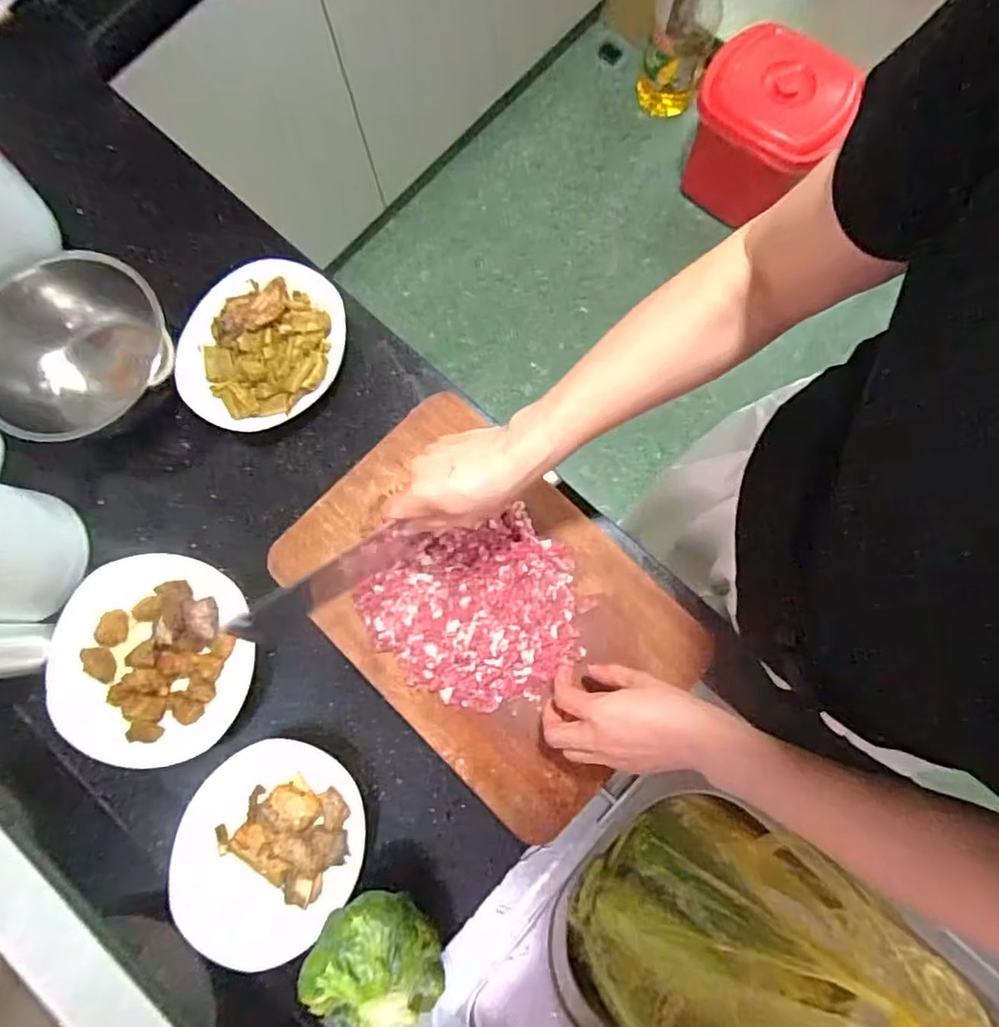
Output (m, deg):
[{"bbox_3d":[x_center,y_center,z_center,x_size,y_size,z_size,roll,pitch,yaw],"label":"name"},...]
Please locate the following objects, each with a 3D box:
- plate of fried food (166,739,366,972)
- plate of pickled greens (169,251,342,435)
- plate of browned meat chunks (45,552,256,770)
[{"bbox_3d":[-0.214,0.310,0.556,0.162,0.047,0.178,18,81,4],"label":"plate of fried food"},{"bbox_3d":[-0.257,-0.180,0.649,0.158,0.042,0.193,27,82,6],"label":"plate of pickled greens"},{"bbox_3d":[-0.343,0.143,0.593,0.182,0.042,0.194,0,80,1],"label":"plate of browned meat chunks"}]

